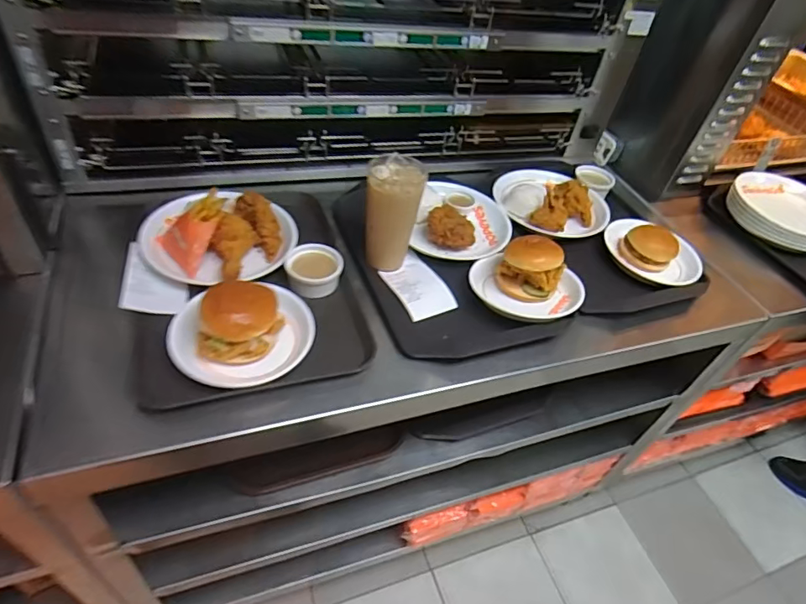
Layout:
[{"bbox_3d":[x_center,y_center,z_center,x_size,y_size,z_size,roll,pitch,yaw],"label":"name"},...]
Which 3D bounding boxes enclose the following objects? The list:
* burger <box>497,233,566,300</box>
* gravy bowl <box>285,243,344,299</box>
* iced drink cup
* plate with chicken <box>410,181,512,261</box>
[{"bbox_3d":[0.197,-0.054,0.767,0.095,0.068,0.079,20,48,12],"label":"burger"},{"bbox_3d":[-0.131,-0.047,0.744,0.079,0.047,0.075,3,46,-3],"label":"gravy bowl"},{"bbox_3d":[-0.013,-0.131,0.760,0.080,0.163,0.079,5,46,-1],"label":"iced drink cup"},{"bbox_3d":[0.108,-0.146,0.863,0.158,0.050,0.172,3,46,-3],"label":"plate with chicken"}]

